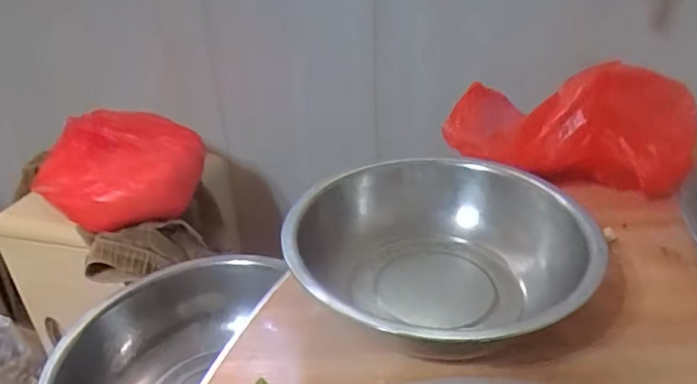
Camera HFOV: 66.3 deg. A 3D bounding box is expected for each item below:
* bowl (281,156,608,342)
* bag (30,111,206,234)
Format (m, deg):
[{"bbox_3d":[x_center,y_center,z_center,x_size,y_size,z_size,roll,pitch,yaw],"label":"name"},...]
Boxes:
[{"bbox_3d":[0.083,0.061,0.500,0.239,0.079,0.257,5,31,13],"label":"bowl"},{"bbox_3d":[-0.364,-0.047,0.865,0.207,0.123,0.194,12,34,23],"label":"bag"}]

